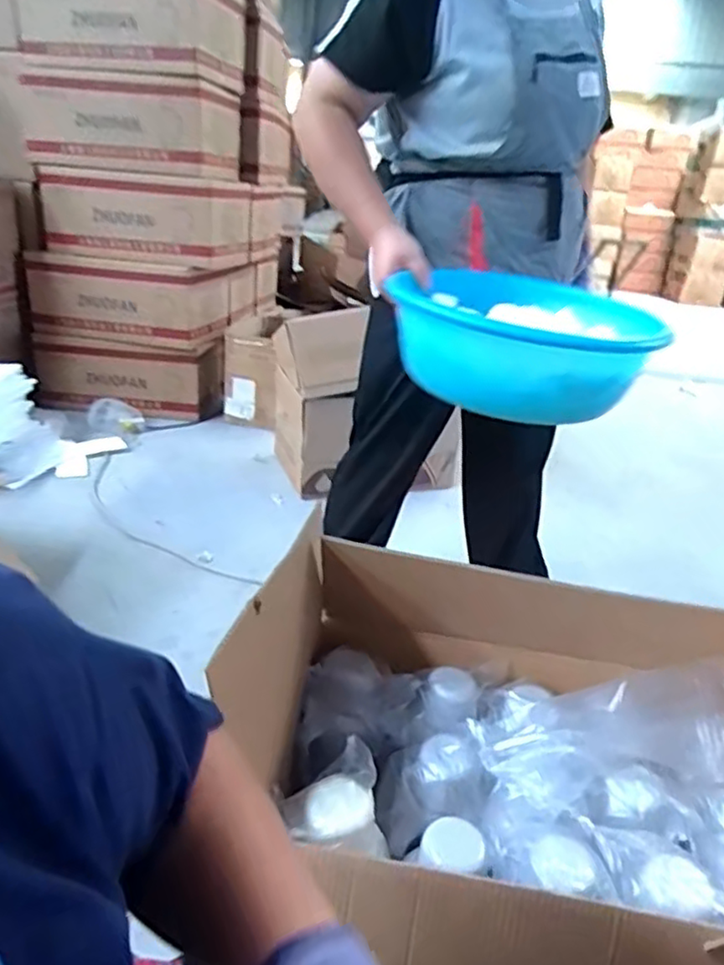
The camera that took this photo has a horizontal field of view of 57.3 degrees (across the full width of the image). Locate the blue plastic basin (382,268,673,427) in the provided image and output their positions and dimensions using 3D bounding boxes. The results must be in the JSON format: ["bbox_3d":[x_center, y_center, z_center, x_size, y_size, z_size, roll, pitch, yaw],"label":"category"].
[{"bbox_3d":[0.239,-0.190,0.913,0.318,0.140,0.318,4,25,-2],"label":"blue plastic basin"}]

